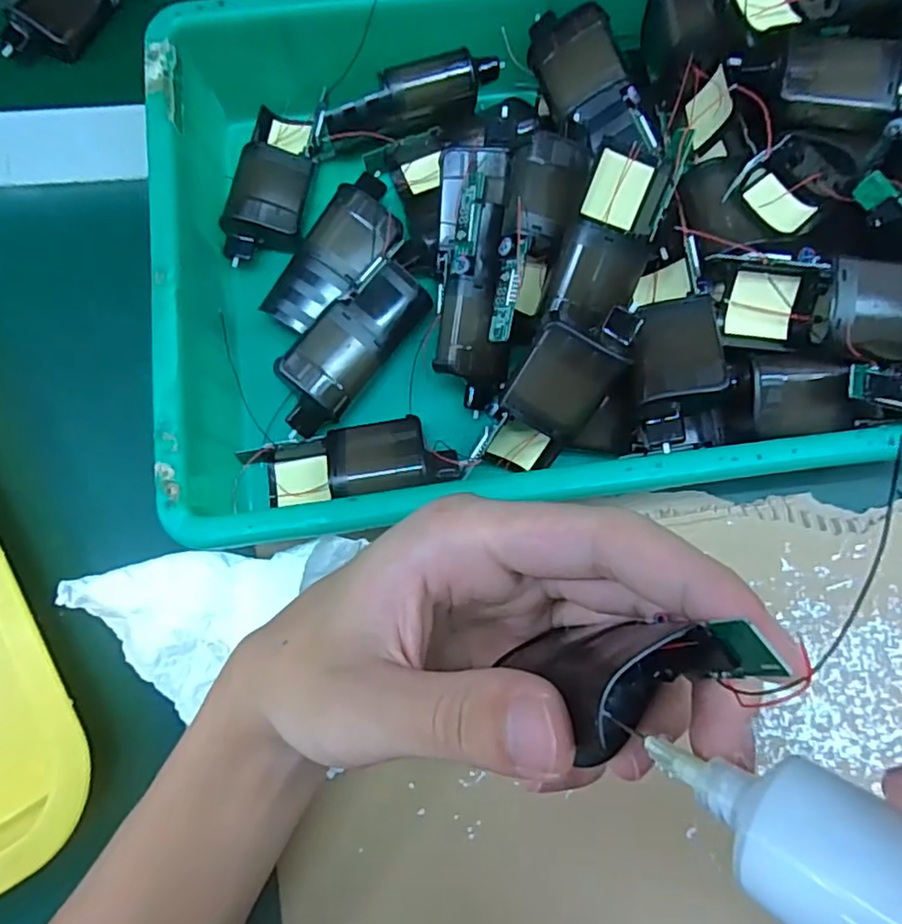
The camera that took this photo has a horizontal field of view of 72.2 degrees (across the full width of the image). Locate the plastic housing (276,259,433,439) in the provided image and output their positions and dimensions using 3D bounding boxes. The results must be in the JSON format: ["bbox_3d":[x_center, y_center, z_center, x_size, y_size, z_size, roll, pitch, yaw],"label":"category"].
[{"bbox_3d":[-0.047,-0.053,0.290,0.032,0.030,0.088,36,80,9],"label":"plastic housing"}]

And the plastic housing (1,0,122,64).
[{"bbox_3d":[-0.223,-0.271,0.362,0.042,0.024,0.090,19,78,6],"label":"plastic housing"}]

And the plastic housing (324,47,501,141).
[{"bbox_3d":[-0.019,-0.181,0.308,0.086,0.031,0.022,-17,77,-3],"label":"plastic housing"}]

